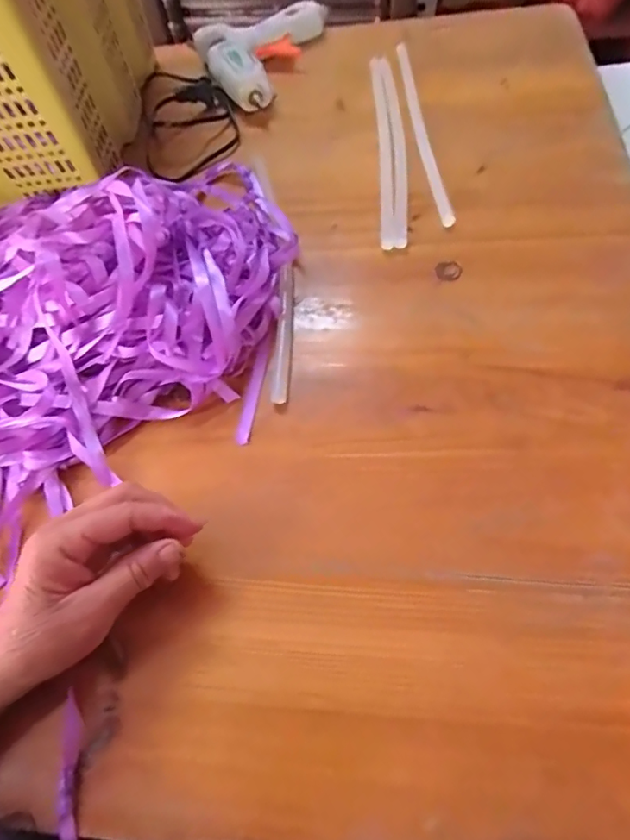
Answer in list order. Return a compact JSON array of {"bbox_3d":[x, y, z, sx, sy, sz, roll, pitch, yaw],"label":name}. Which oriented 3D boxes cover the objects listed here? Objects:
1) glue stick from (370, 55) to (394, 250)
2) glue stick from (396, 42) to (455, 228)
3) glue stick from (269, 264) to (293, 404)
[{"bbox_3d":[0.070,-0.288,0.504,0.014,0.008,0.302,-2,61,6],"label":"glue stick"},{"bbox_3d":[0.110,-0.315,0.513,0.018,0.013,0.309,-6,61,4],"label":"glue stick"},{"bbox_3d":[-0.026,-0.074,0.398,0.014,0.013,0.130,-2,61,6],"label":"glue stick"}]

